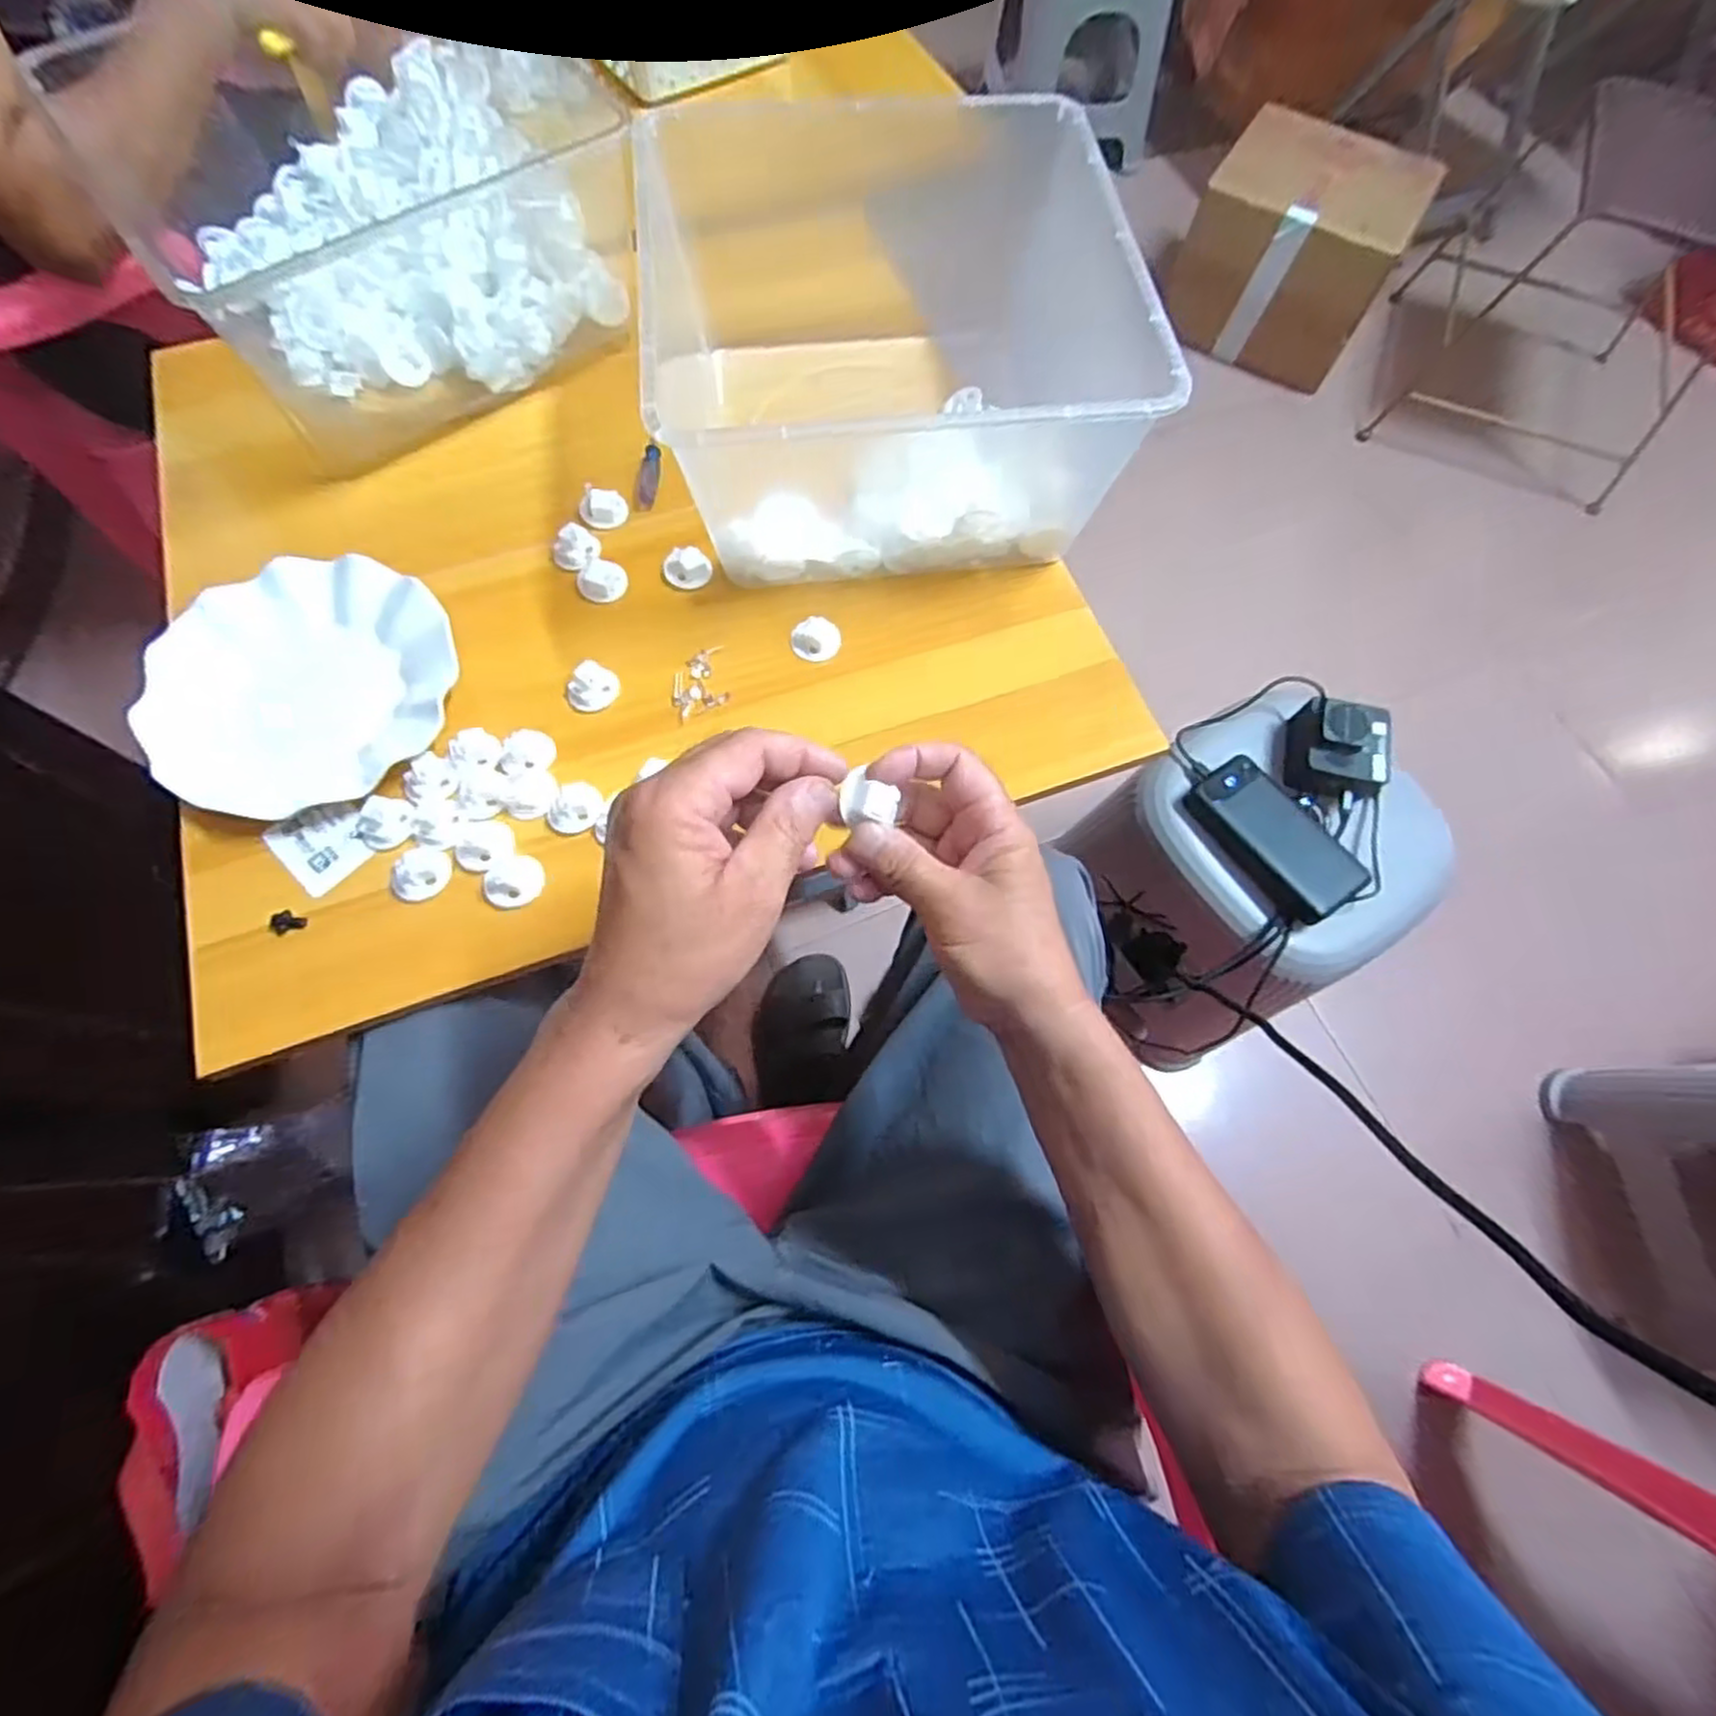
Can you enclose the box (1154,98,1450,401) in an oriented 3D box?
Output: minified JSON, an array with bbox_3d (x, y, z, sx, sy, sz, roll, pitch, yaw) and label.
[{"bbox_3d":[0.736,-1.037,1.291,0.313,0.216,0.287,30,71,9],"label":"box"}]

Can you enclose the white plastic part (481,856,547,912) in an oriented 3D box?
[{"bbox_3d":[-0.204,0.014,0.450,0.034,0.009,0.030,-33,74,-14],"label":"white plastic part"}]

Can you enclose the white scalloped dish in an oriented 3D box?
[{"bbox_3d":[-0.346,-0.112,0.477,0.170,0.023,0.177,1,69,-2],"label":"white scalloped dish"}]

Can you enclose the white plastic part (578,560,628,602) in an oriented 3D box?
[{"bbox_3d":[-0.178,-0.193,0.527,0.032,0.014,0.025,-6,69,-4],"label":"white plastic part"}]

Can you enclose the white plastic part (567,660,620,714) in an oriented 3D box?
[{"bbox_3d":[-0.173,-0.112,0.494,0.026,0.015,0.032,33,71,10],"label":"white plastic part"}]

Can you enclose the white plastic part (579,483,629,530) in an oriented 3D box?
[{"bbox_3d":[-0.185,-0.255,0.548,0.032,0.019,0.028,-13,70,-7],"label":"white plastic part"}]

